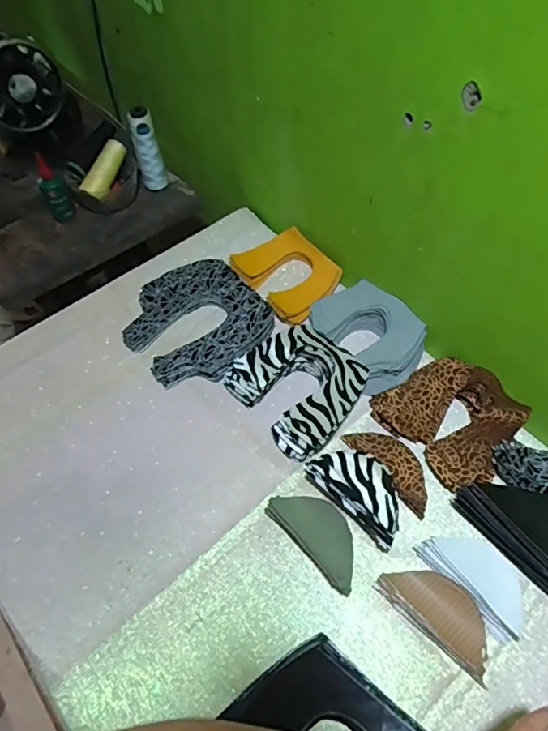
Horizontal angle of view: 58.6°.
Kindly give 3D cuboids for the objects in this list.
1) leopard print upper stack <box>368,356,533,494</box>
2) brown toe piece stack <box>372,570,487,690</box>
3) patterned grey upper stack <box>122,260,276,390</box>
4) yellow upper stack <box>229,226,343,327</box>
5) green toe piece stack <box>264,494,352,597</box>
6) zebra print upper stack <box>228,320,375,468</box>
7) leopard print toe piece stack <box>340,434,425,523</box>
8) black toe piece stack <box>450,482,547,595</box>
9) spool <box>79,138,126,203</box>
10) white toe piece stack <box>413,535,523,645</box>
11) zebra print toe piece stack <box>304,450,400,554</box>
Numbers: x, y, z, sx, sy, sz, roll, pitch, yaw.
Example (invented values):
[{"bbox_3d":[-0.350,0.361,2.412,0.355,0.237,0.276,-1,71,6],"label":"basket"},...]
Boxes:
[{"bbox_3d":[0.223,0.059,0.609,0.137,0.045,0.158,-33,63,-19],"label":"leopard print upper stack"},{"bbox_3d":[0.172,0.253,0.507,0.123,0.017,0.059,36,64,22],"label":"brown toe piece stack"},{"bbox_3d":[-0.112,-0.063,0.712,0.188,0.027,0.191,-36,63,-21],"label":"patterned grey upper stack"},{"bbox_3d":[0.019,-0.141,0.756,0.123,0.039,0.162,-34,63,-20],"label":"yellow upper stack"},{"bbox_3d":[0.050,0.186,0.539,0.056,0.049,0.122,-37,64,-21],"label":"green toe piece stack"},{"bbox_3d":[0.033,0.025,0.643,0.149,0.043,0.164,-39,64,-22],"label":"zebra print upper stack"},{"bbox_3d":[0.146,0.121,0.596,0.050,0.015,0.124,-36,64,-21],"label":"leopard print toe piece stack"},{"bbox_3d":[0.284,0.176,0.534,0.086,0.034,0.150,-32,62,-19],"label":"black toe piece stack"},{"bbox_3d":[-0.294,-0.343,0.850,0.032,0.038,0.112,26,88,15],"label":"spool"},{"bbox_3d":[0.219,0.223,0.521,0.066,0.016,0.119,-36,64,-21],"label":"white toe piece stack"},{"bbox_3d":[0.098,0.143,0.556,0.122,0.062,0.062,39,65,23],"label":"zebra print toe piece stack"}]

